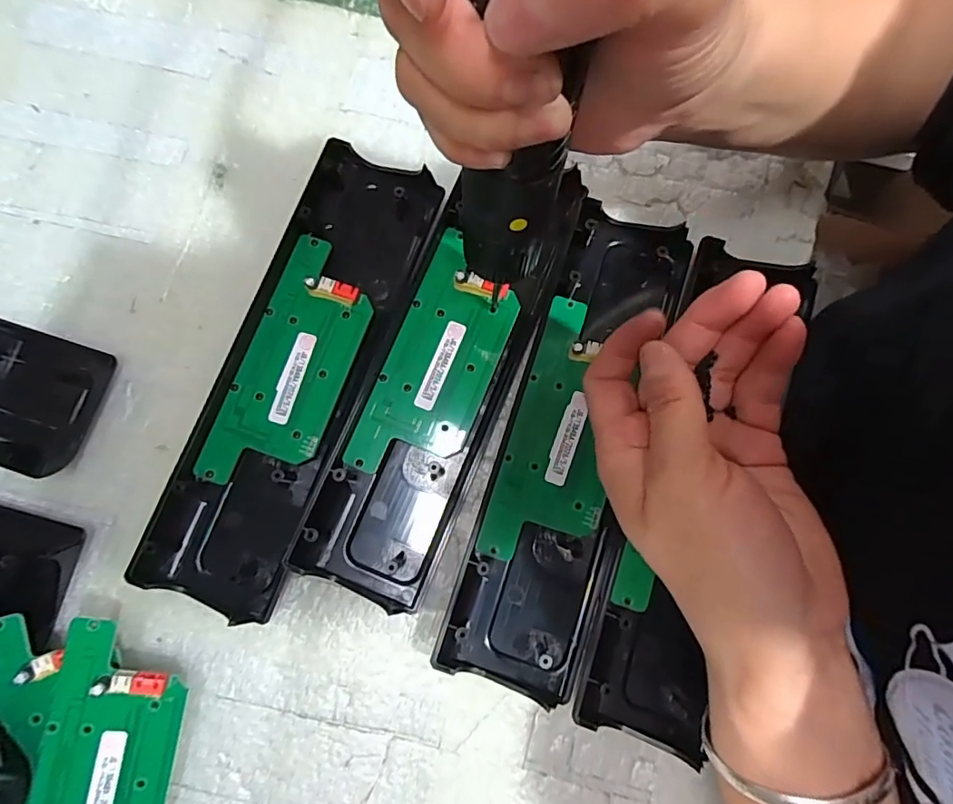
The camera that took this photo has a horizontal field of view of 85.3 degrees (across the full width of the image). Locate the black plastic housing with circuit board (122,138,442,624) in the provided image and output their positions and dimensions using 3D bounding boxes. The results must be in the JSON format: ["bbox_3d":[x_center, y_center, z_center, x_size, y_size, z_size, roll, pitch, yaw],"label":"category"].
[{"bbox_3d":[-0.093,-0.019,0.272,0.071,0.017,0.247,19,79,4],"label":"black plastic housing with circuit board"}]

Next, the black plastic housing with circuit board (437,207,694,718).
[{"bbox_3d":[0.052,0.017,0.266,0.066,0.015,0.247,19,79,4],"label":"black plastic housing with circuit board"}]

